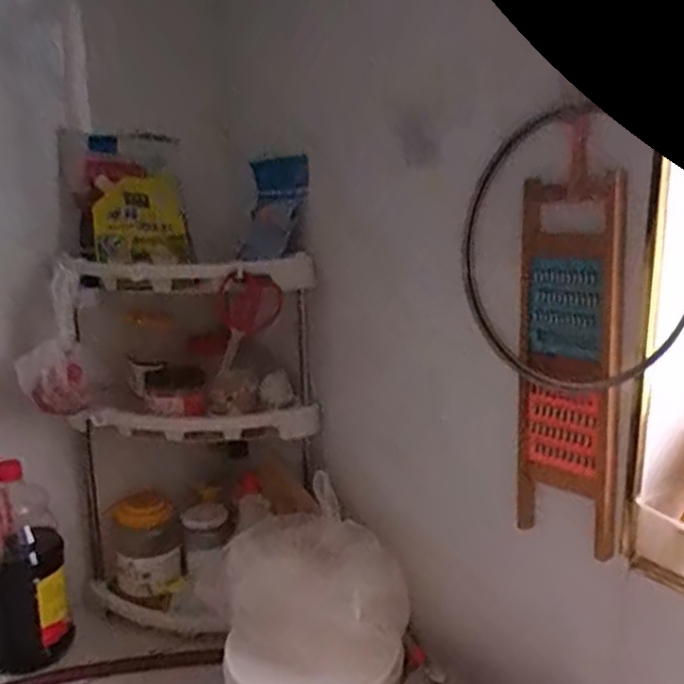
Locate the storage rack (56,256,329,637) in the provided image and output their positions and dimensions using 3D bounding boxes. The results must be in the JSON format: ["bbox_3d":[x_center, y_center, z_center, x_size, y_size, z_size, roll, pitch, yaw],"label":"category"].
[{"bbox_3d":[-0.213,0.143,1.014,0.277,0.505,0.232,-9,15,-34],"label":"storage rack"}]

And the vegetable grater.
[{"bbox_3d":[0.205,0.004,0.645,0.018,0.363,0.105,-7,11,-34],"label":"vegetable grater"}]

